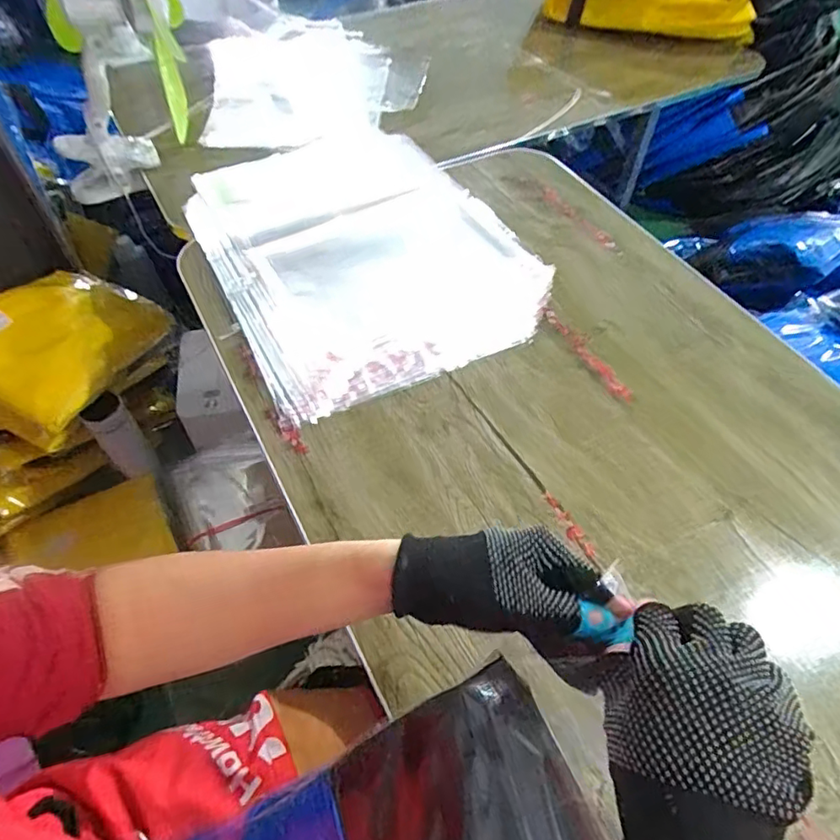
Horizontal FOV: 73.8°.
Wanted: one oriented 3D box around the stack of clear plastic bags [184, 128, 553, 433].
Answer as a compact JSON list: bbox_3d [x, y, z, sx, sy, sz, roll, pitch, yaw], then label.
[{"bbox_3d":[-0.083,-0.233,0.724,0.360,0.029,0.467,-24,59,-17],"label":"stack of clear plastic bags"}]

